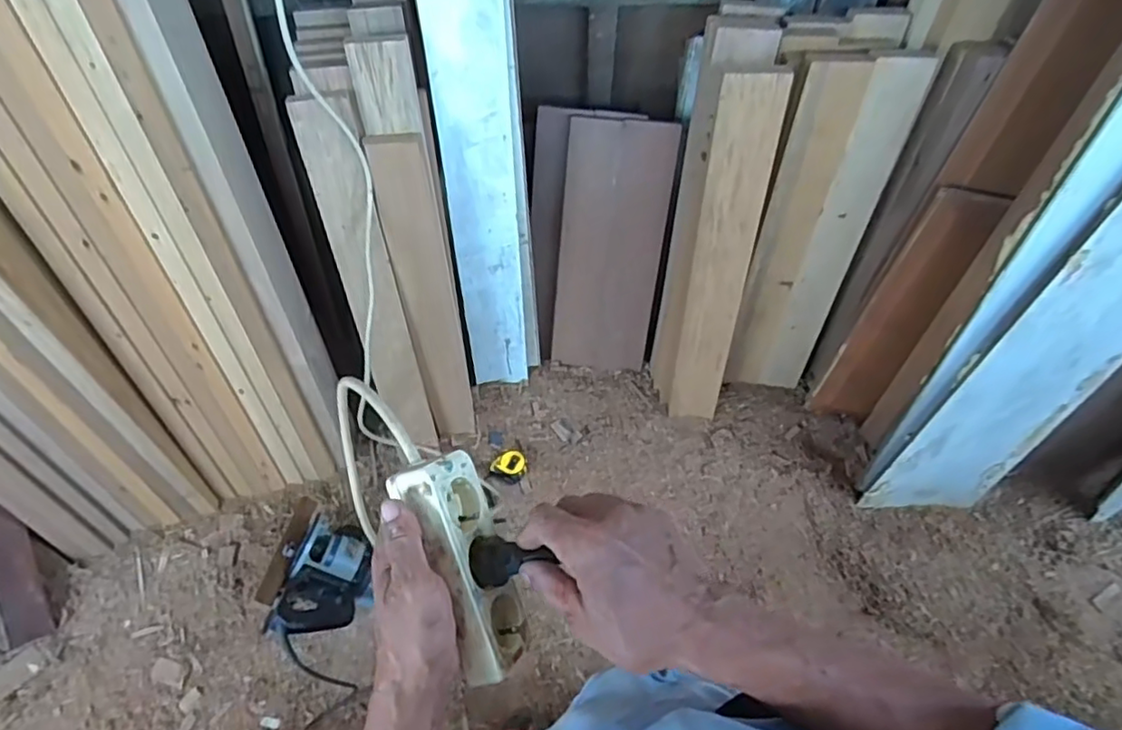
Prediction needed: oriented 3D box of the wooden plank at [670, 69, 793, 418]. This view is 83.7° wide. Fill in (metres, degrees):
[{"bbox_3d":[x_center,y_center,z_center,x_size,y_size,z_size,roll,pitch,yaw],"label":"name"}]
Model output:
[{"bbox_3d":[0.309,-0.160,1.225,0.112,0.787,0.029,7,45,9],"label":"wooden plank"}]

